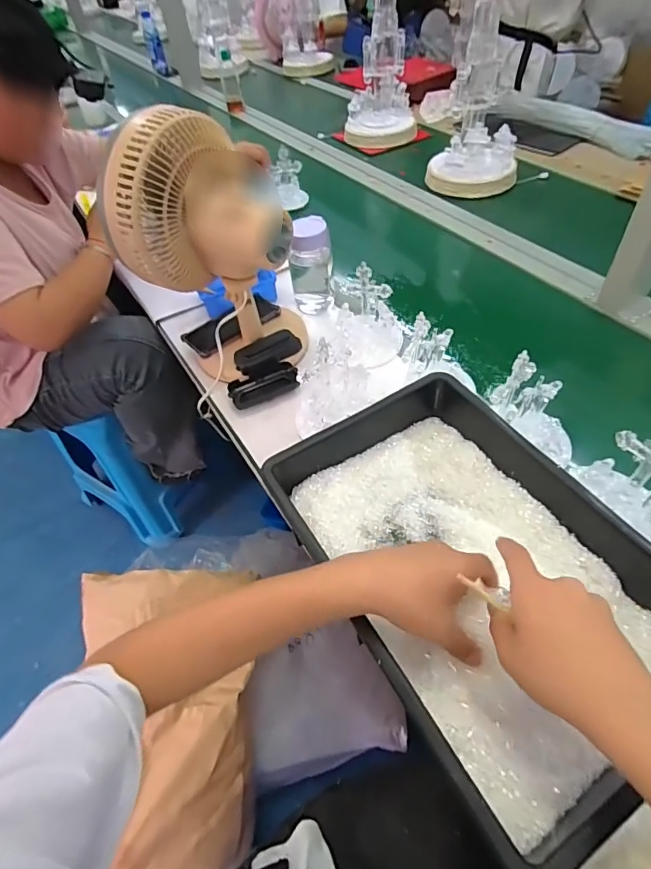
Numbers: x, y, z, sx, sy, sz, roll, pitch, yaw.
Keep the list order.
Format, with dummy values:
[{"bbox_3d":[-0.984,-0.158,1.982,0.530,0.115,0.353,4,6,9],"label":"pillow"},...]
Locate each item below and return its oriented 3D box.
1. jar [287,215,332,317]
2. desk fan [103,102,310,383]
[{"bbox_3d":[-0.025,-0.292,0.810,0.072,0.159,0.071,-6,50,1],"label":"jar"},{"bbox_3d":[-0.140,-0.244,0.661,0.165,0.342,0.219,31,59,28],"label":"desk fan"}]

